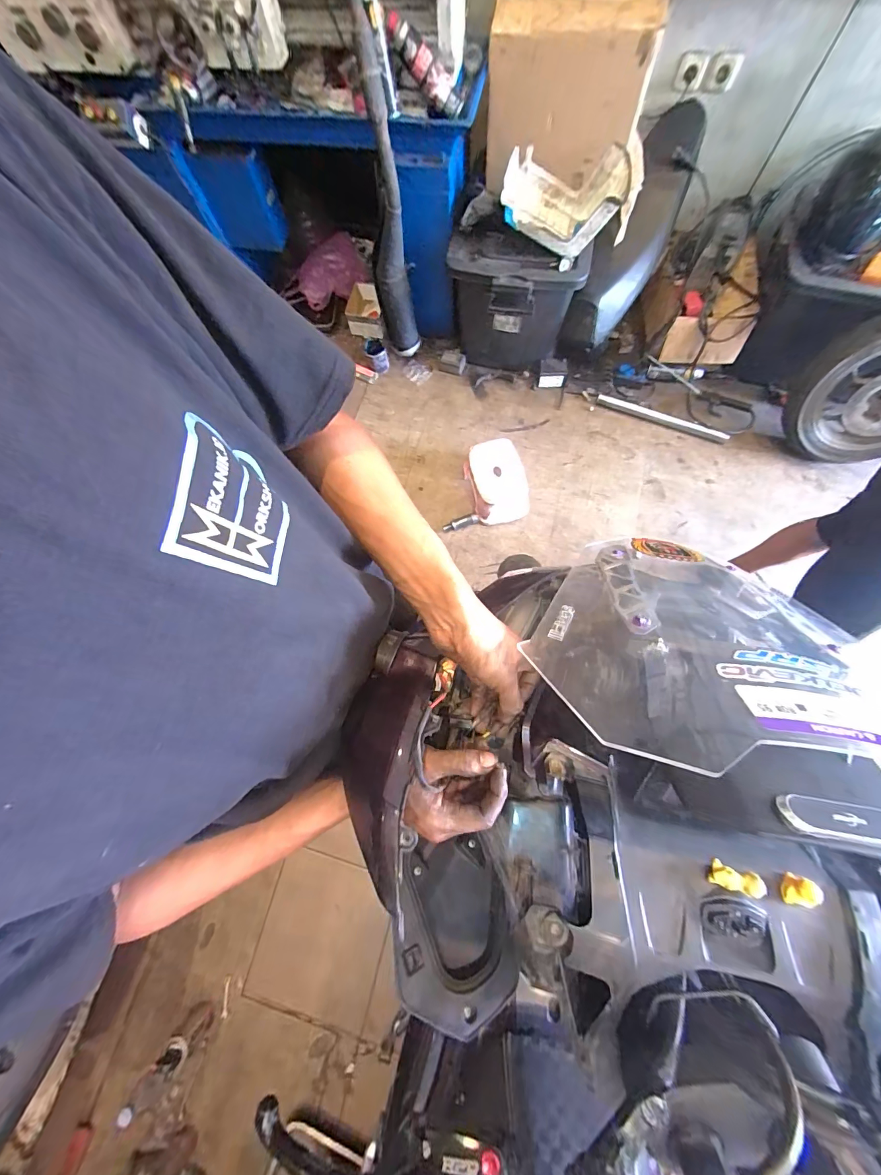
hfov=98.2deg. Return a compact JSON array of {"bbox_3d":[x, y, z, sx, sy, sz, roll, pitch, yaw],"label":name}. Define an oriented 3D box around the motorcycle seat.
[{"bbox_3d":[0.638,-1.163,1.250,0.212,0.159,0.687,30,117,7],"label":"motorcycle seat"}]

